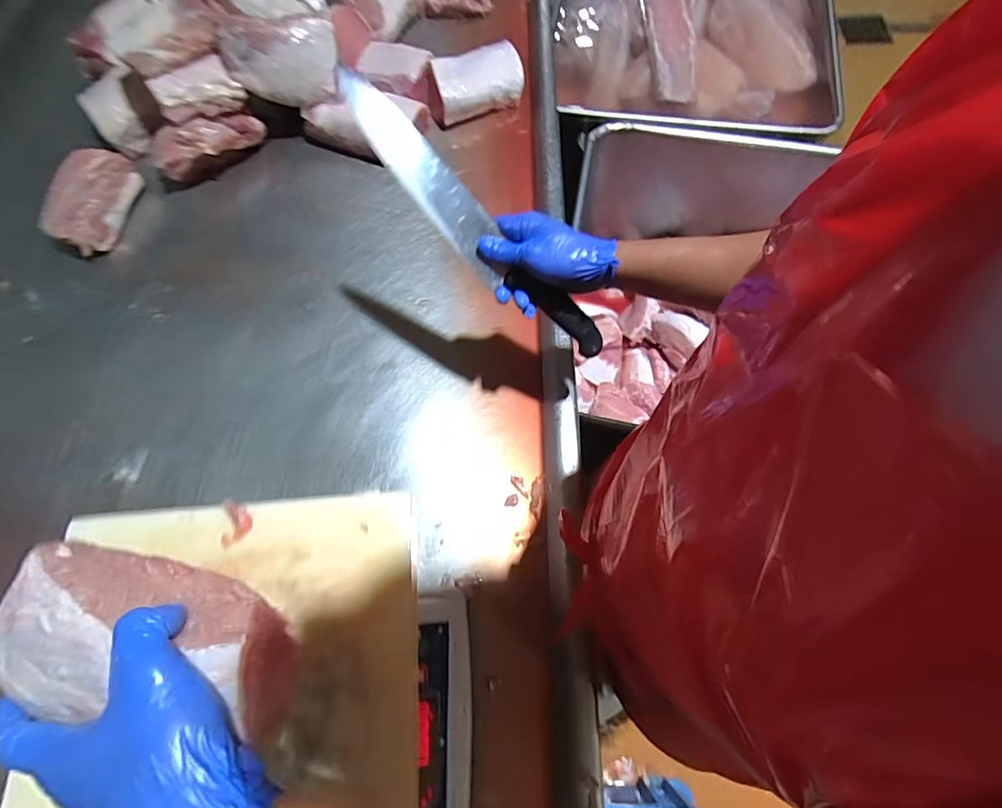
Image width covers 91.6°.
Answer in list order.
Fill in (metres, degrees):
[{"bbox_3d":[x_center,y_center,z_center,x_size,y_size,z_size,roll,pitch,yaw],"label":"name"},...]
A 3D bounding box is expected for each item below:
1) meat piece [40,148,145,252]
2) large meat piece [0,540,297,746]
[{"bbox_3d":[-0.657,-0.321,0.783,0.110,0.073,0.170,14,66,10],"label":"meat piece"},{"bbox_3d":[-0.200,0.132,0.277,0.158,0.069,0.078,15,66,-2],"label":"large meat piece"}]

